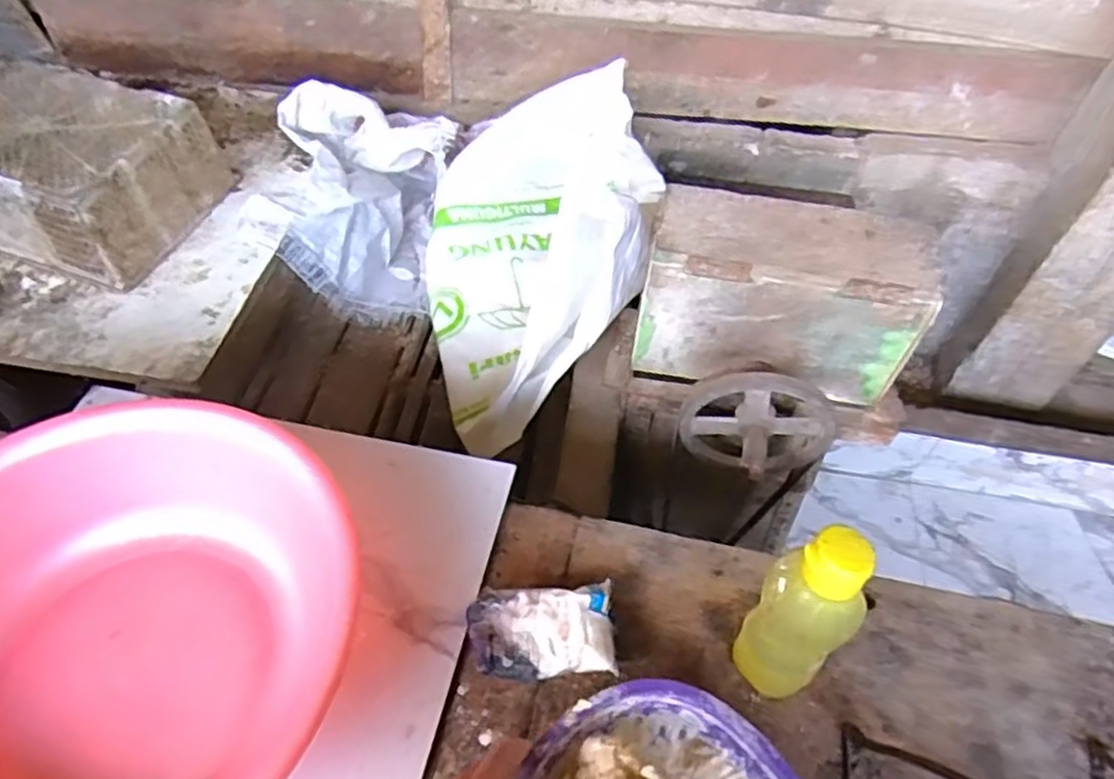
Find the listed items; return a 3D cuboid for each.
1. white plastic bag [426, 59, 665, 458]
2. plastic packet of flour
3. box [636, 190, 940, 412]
[{"bbox_3d":[-0.032,-0.275,1.250,0.374,0.233,0.749,7,52,0],"label":"white plastic bag"},{"bbox_3d":[-0.014,0.211,0.659,0.127,0.035,0.080,1,52,-5],"label":"plastic packet of flour"},{"bbox_3d":[0.296,-0.123,1.006,0.351,0.223,0.131,12,52,4],"label":"box"}]

